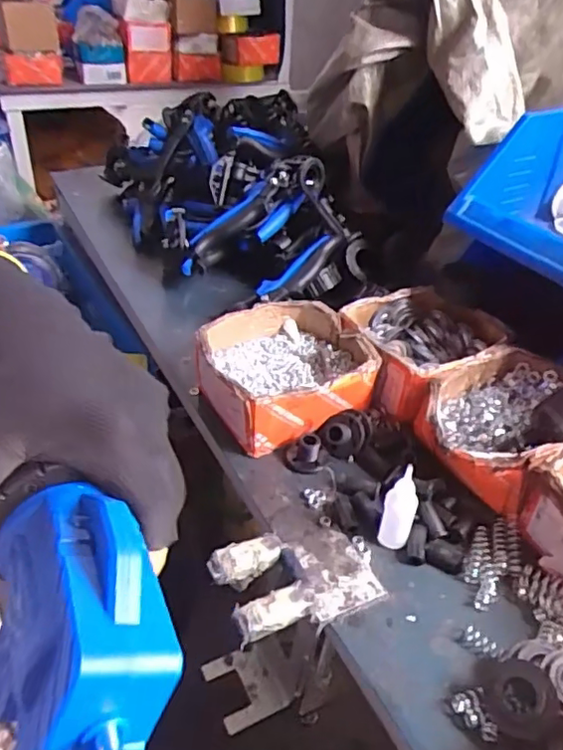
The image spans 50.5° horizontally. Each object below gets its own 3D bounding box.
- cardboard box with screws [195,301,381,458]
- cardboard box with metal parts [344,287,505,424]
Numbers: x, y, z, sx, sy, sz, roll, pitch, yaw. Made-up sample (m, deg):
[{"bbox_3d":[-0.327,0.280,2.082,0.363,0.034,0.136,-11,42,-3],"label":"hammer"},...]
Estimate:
[{"bbox_3d":[0.000,-0.007,0.638,0.167,0.073,0.156,-10,40,-19],"label":"cardboard box with screws"},{"bbox_3d":[0.157,-0.030,0.681,0.164,0.067,0.152,-17,43,-27],"label":"cardboard box with metal parts"}]

